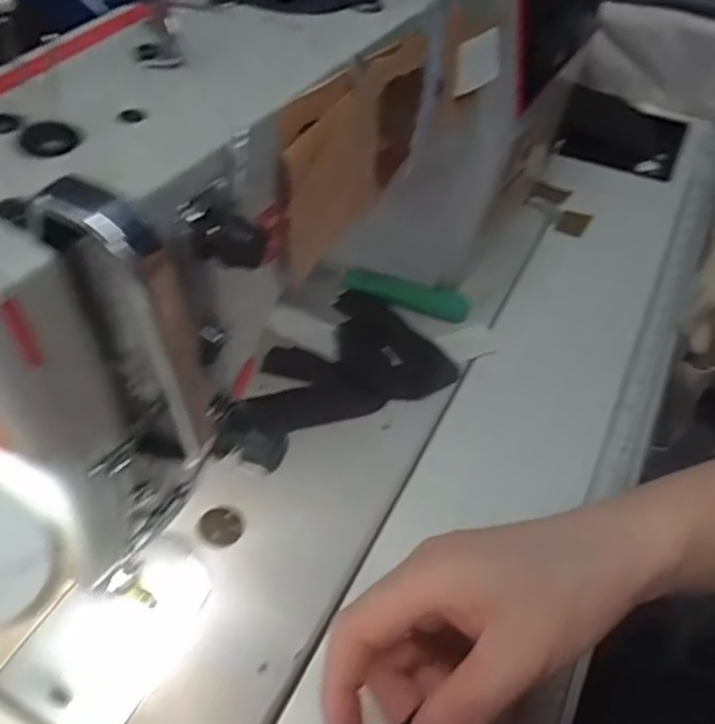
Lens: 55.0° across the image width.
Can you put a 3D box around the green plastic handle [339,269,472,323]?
[{"bbox_3d":[0.033,-0.048,0.470,0.087,0.013,0.014,15,47,11],"label":"green plastic handle"}]

